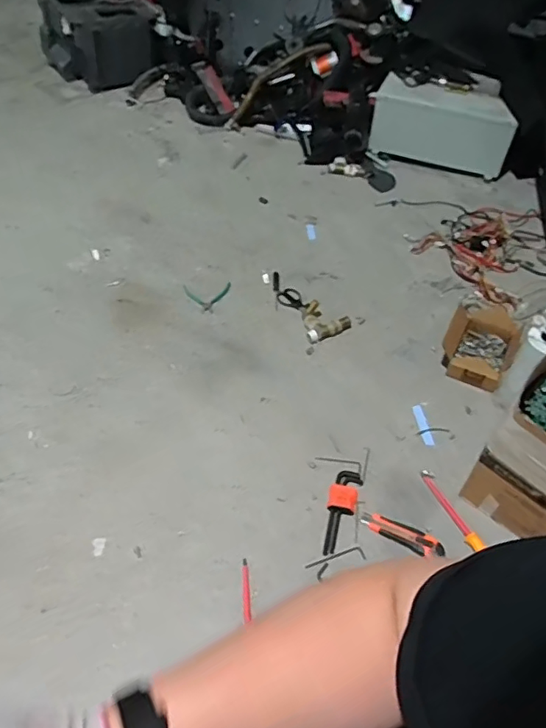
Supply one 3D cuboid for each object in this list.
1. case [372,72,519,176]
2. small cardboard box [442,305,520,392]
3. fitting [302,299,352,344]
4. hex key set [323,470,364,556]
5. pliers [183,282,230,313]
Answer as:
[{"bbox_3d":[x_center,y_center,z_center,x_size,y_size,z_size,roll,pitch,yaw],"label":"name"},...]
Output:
[{"bbox_3d":[0.513,-0.723,1.681,0.427,0.225,0.121,25,54,18],"label":"case"},{"bbox_3d":[0.485,-0.048,1.287,0.148,0.071,0.229,23,54,16],"label":"small cardboard box"},{"bbox_3d":[0.124,-0.111,1.366,0.120,0.028,0.103,-23,56,-19],"label":"fitting"},{"bbox_3d":[0.129,0.282,1.064,0.056,0.017,0.176,18,53,12],"label":"hex key set"},{"bbox_3d":[-0.175,-0.173,1.433,0.123,0.013,0.102,0,52,-2],"label":"pliers"}]

